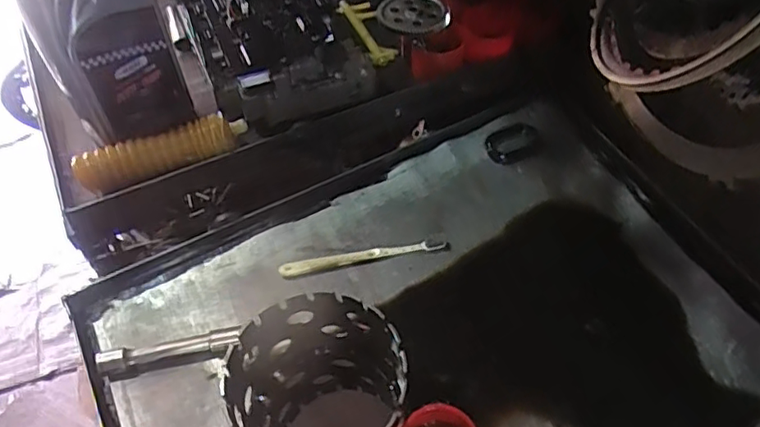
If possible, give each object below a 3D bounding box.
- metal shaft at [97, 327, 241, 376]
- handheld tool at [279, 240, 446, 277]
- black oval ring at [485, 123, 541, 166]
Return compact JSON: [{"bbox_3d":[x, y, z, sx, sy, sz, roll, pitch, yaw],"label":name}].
[{"bbox_3d":[-0.208,0.136,0.587,0.137,0.025,0.019,-14,54,-8],"label":"metal shaft"},{"bbox_3d":[-0.018,0.046,0.646,0.179,0.015,0.018,-12,54,-7],"label":"handheld tool"},{"bbox_3d":[0.162,-0.084,0.719,0.065,0.014,0.048,-14,54,-8],"label":"black oval ring"}]

